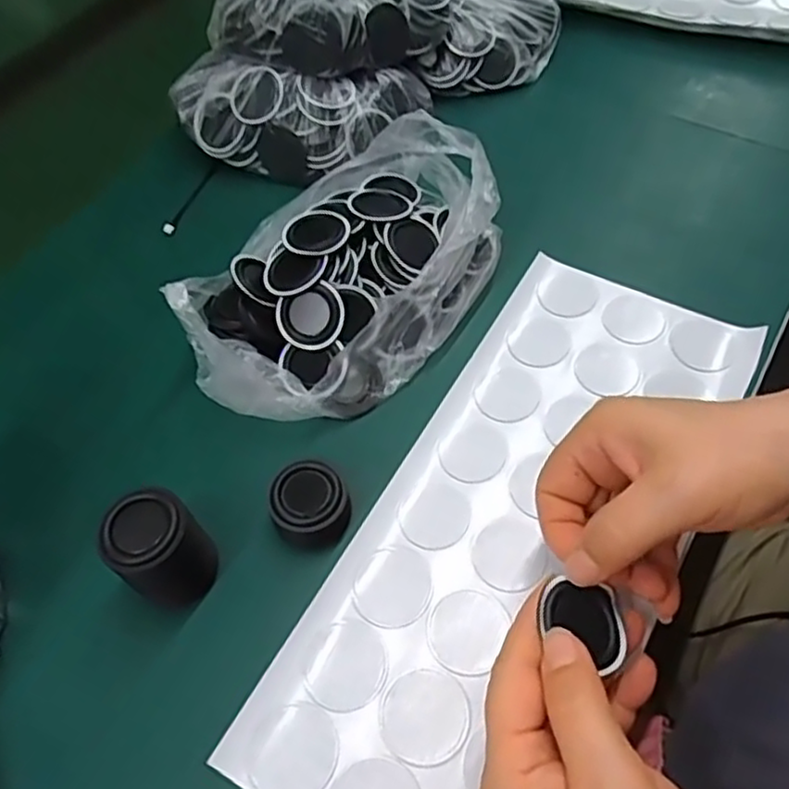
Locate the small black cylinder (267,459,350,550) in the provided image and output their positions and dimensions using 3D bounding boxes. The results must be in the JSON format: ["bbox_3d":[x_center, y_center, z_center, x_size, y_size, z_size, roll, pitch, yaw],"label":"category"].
[{"bbox_3d":[-0.043,0.054,0.343,0.036,0.024,0.035,-2,57,3],"label":"small black cylinder"}]

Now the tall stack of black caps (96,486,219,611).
[{"bbox_3d":[-0.104,0.073,0.318,0.040,0.058,0.039,31,64,22],"label":"tall stack of black caps"}]

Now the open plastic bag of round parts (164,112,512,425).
[{"bbox_3d":[-0.031,-0.069,0.390,0.126,0.073,0.196,27,63,20],"label":"open plastic bag of round parts"}]

